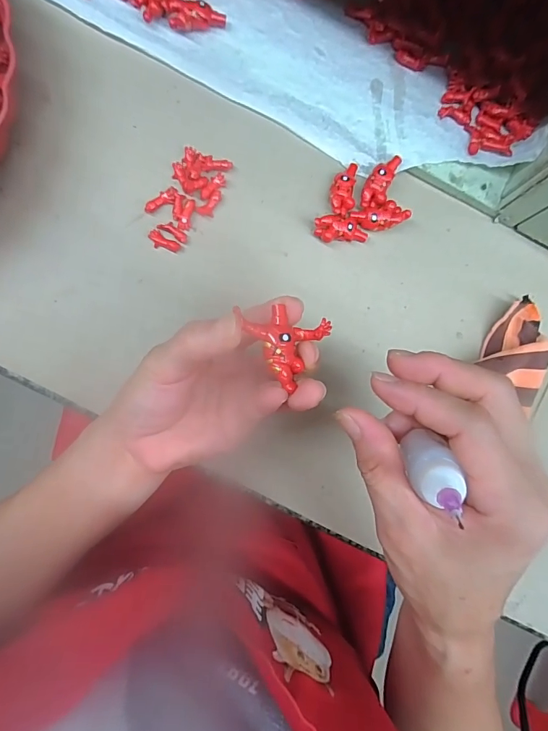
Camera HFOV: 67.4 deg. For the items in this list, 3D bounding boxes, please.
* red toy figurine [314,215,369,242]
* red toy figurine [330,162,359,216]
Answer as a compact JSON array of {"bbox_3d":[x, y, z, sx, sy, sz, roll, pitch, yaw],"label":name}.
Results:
[{"bbox_3d":[0.050,-0.101,0.304,0.040,0.015,0.017,-4,91,-5],"label":"red toy figurine"},{"bbox_3d":[0.051,-0.131,0.305,0.018,0.011,0.040,7,90,-5],"label":"red toy figurine"}]

